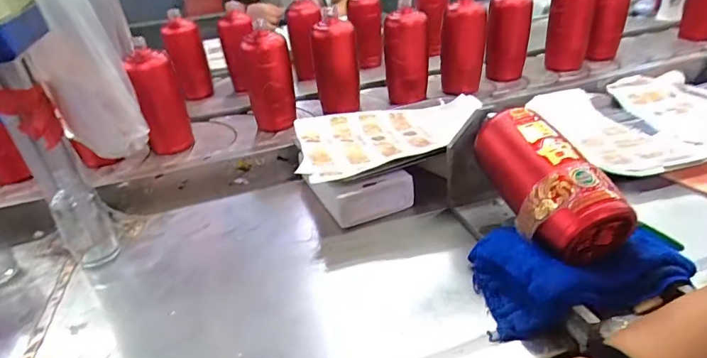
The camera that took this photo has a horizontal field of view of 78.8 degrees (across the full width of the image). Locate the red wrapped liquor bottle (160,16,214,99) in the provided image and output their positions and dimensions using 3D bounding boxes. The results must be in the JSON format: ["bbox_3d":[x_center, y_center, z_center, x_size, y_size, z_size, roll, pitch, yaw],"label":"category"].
[{"bbox_3d":[-0.393,-0.282,1.027,0.078,0.179,0.068,-17,32,-16],"label":"red wrapped liquor bottle"}]

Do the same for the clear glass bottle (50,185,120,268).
[{"bbox_3d":[-0.345,0.060,0.554,0.058,0.091,0.048,-29,37,-33],"label":"clear glass bottle"}]

